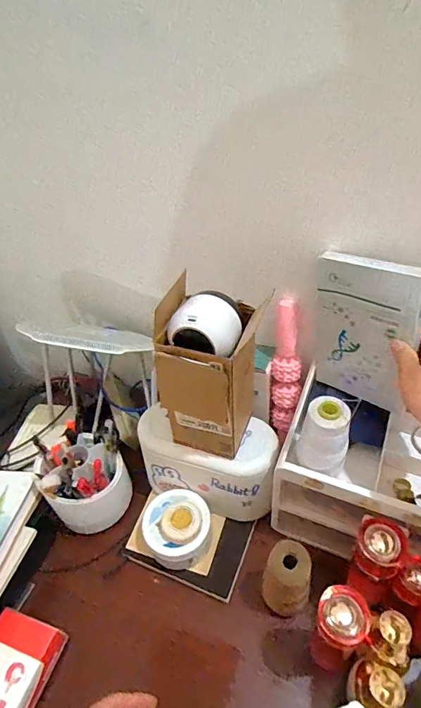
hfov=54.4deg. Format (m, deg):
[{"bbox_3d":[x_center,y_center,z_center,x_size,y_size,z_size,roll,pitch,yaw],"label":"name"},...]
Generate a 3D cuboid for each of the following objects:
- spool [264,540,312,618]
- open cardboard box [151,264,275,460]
[{"bbox_3d":[0.094,0.283,0.508,0.053,0.109,0.055,-3,44,3],"label":"spool"},{"bbox_3d":[0.002,0.023,0.508,0.106,0.216,0.099,9,46,16],"label":"open cardboard box"}]

